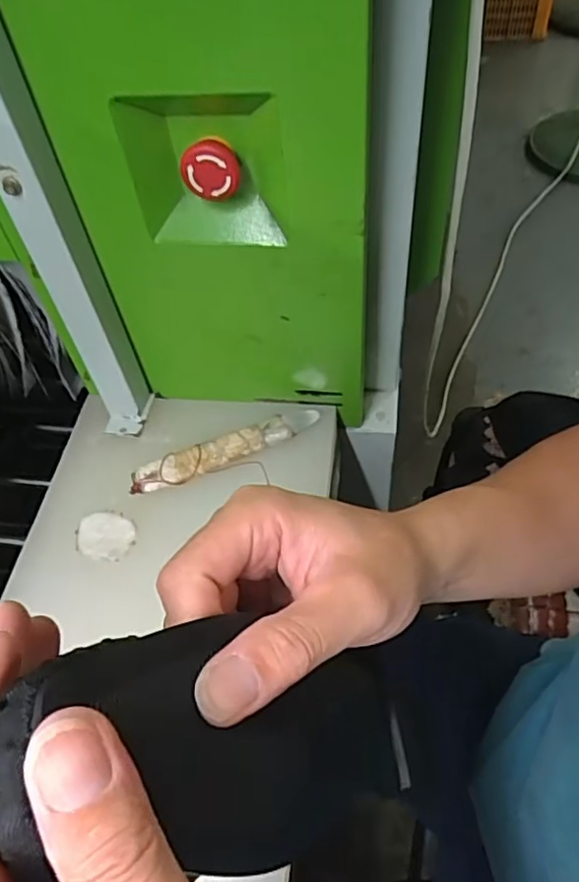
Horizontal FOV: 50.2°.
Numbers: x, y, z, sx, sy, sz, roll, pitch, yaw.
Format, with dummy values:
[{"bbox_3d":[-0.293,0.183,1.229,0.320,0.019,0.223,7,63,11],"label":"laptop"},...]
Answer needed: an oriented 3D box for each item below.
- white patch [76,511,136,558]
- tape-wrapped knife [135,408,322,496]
[{"bbox_3d":[-0.147,0.075,0.492,0.047,0.004,0.039,6,55,10],"label":"white patch"},{"bbox_3d":[-0.053,0.008,0.522,0.163,0.014,0.029,-21,55,-9],"label":"tape-wrapped knife"}]

